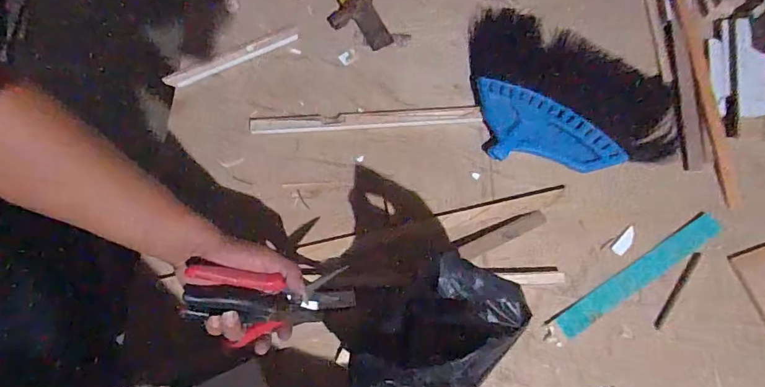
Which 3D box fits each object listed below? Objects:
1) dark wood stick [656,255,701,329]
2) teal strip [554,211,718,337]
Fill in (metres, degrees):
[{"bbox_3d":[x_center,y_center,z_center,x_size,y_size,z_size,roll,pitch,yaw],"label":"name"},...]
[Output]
[{"bbox_3d":[0.410,0.134,0.623,0.012,0.004,0.126,36,77,10],"label":"dark wood stick"},{"bbox_3d":[0.357,0.112,0.623,0.276,0.007,0.032,-31,75,-9],"label":"teal strip"}]

